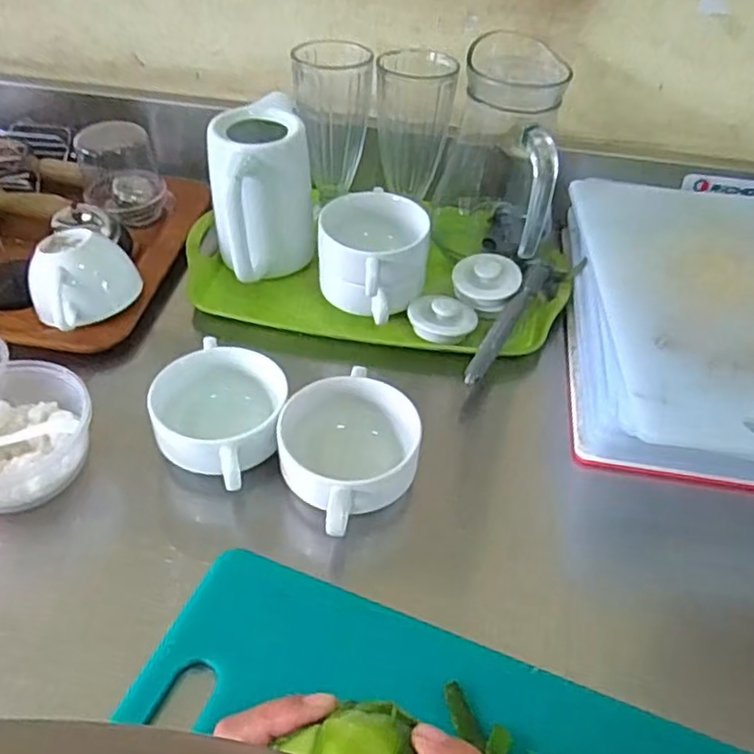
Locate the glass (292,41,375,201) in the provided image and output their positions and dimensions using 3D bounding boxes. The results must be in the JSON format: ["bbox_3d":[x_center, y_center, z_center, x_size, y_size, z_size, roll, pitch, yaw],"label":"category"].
[{"bbox_3d":[-0.044,-0.256,0.674,0.074,0.139,0.068,-3,43,-5],"label":"glass"}]

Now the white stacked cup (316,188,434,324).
[{"bbox_3d":[-0.003,-0.109,0.604,0.098,0.072,0.101,2,44,-2],"label":"white stacked cup"}]

